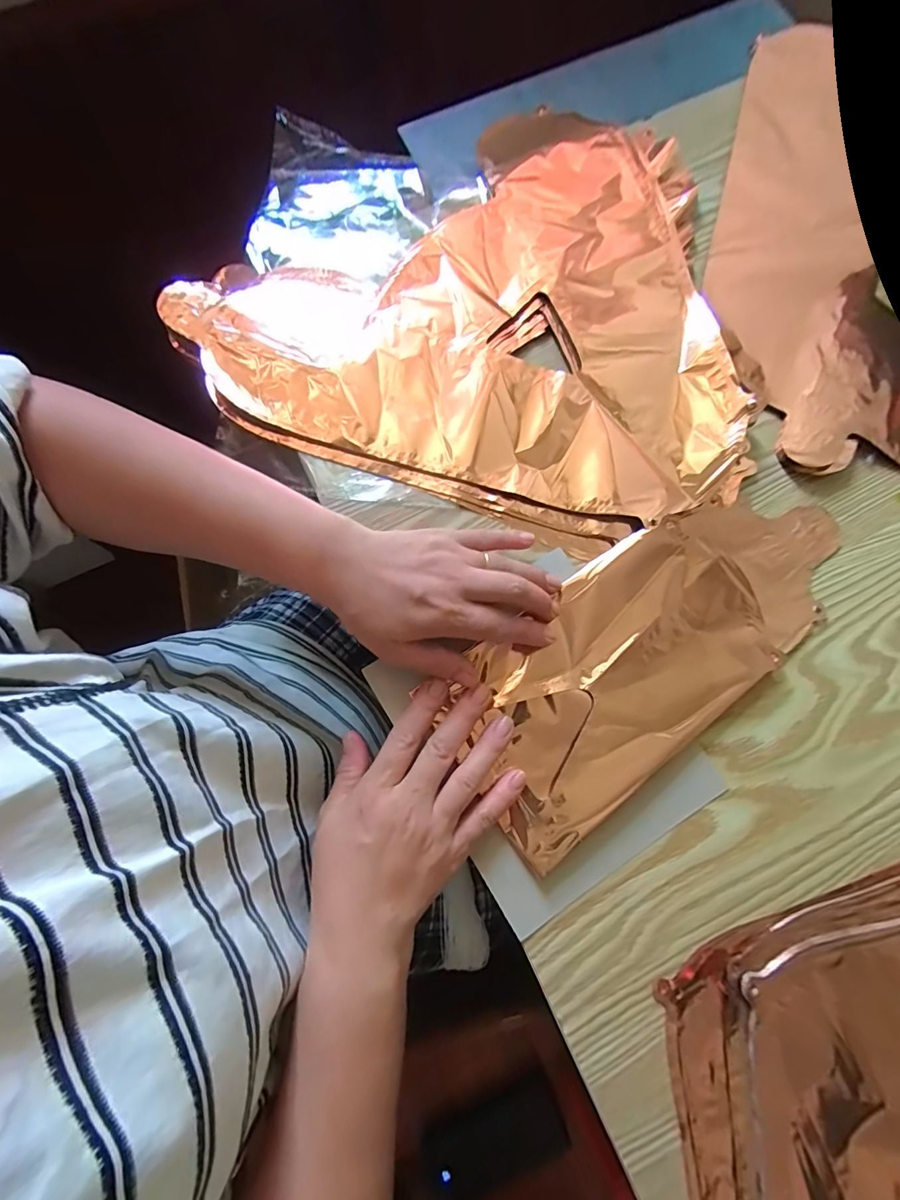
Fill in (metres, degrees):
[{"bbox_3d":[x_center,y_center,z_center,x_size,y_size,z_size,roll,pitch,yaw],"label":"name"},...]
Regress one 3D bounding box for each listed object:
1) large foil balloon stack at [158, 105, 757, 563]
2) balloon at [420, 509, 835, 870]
[{"bbox_3d":[0.043,-0.248,0.358,0.407,0.021,0.361,23,79,3],"label":"large foil balloon stack"},{"bbox_3d":[0.136,0.028,0.312,0.301,0.017,0.130,-41,83,-8],"label":"balloon"}]

